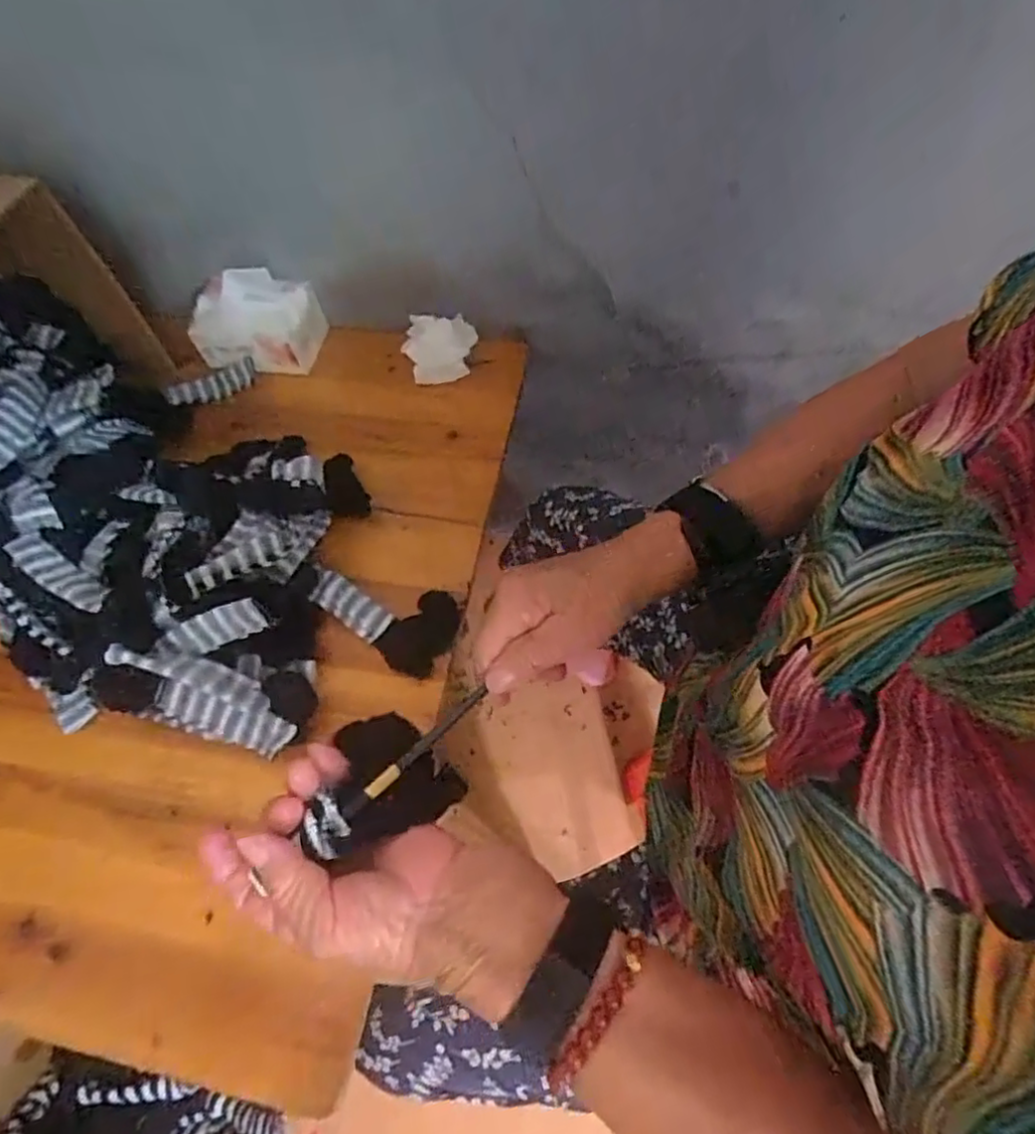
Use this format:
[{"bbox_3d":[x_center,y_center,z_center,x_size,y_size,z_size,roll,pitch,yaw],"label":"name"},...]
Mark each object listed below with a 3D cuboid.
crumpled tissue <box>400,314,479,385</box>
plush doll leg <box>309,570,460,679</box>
[{"bbox_3d":[-0.092,-0.260,0.764,0.087,0.046,0.072,-5,61,1],"label":"crumpled tissue"},{"bbox_3d":[-0.123,0.039,0.630,0.144,0.023,0.083,33,68,20],"label":"plush doll leg"}]

